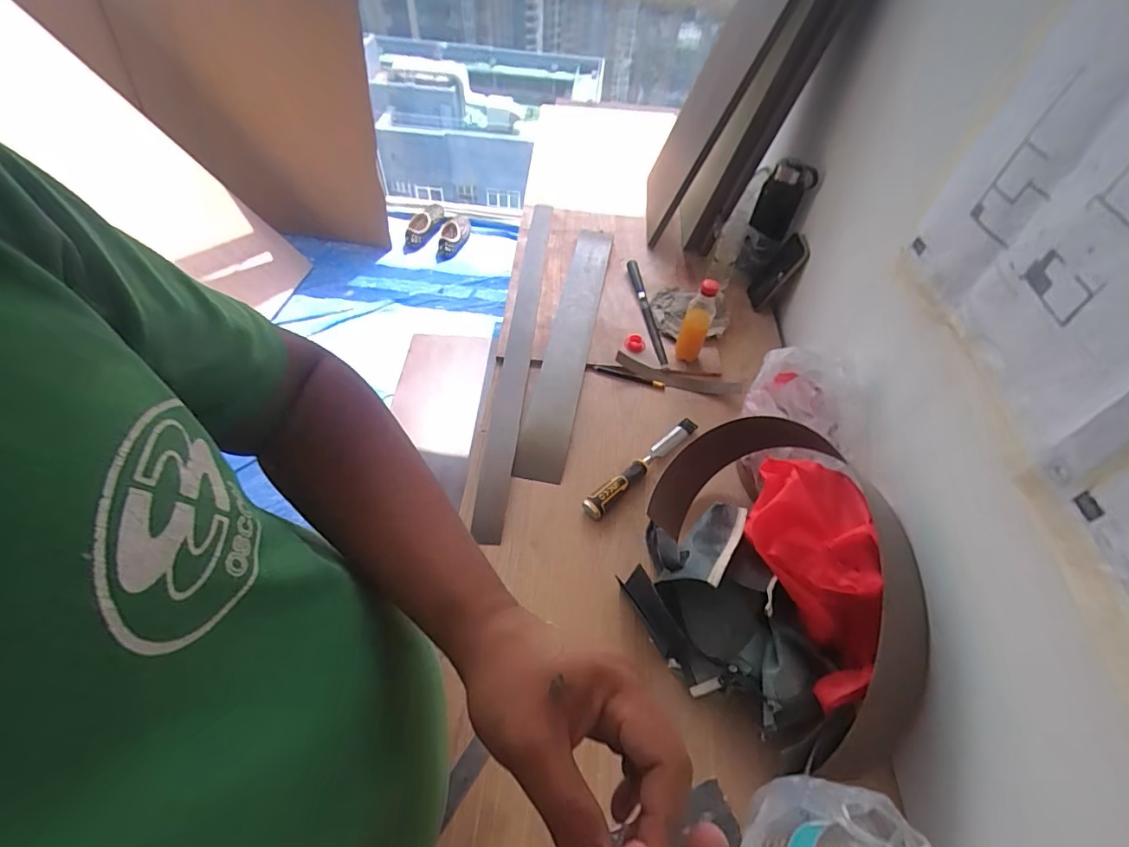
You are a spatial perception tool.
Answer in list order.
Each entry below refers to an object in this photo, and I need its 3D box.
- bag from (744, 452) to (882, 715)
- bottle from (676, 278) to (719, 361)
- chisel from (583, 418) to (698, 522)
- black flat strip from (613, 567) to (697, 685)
[{"bbox_3d":[0.312,0.184,0.632,0.132,0.137,0.282,-6,74,-8],"label":"bag"},{"bbox_3d":[0.252,-0.193,0.951,0.051,0.168,0.042,18,54,10],"label":"bottle"},{"bbox_3d":[0.140,0.068,0.852,0.273,0.026,0.034,-35,62,-26],"label":"chisel"},{"bbox_3d":[0.129,0.266,0.666,0.008,0.037,0.150,12,38,-52],"label":"black flat strip"}]

